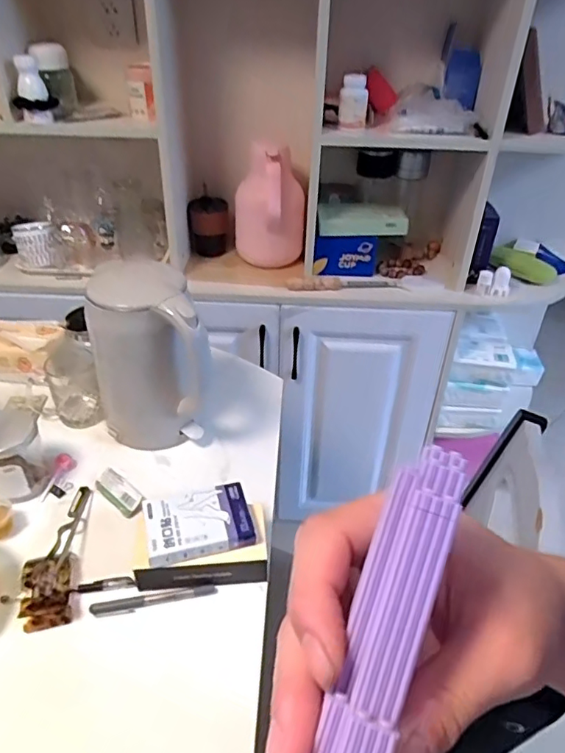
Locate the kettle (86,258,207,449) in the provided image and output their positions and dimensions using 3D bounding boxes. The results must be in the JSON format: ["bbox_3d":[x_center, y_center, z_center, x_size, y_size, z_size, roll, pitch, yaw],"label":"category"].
[{"bbox_3d":[-0.185,-0.019,0.761,0.136,0.246,0.133,-14,40,-19],"label":"kettle"}]

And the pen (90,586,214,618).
[{"bbox_3d":[-0.146,0.257,0.632,0.139,0.013,0.015,-6,38,-10],"label":"pen"}]

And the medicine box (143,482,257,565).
[{"bbox_3d":[-0.098,0.168,0.645,0.119,0.019,0.084,-9,38,-14],"label":"medicine box"}]

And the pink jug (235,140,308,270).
[{"bbox_3d":[-0.028,-0.358,1.172,0.143,0.241,0.171,-1,37,-3],"label":"pink jug"}]

